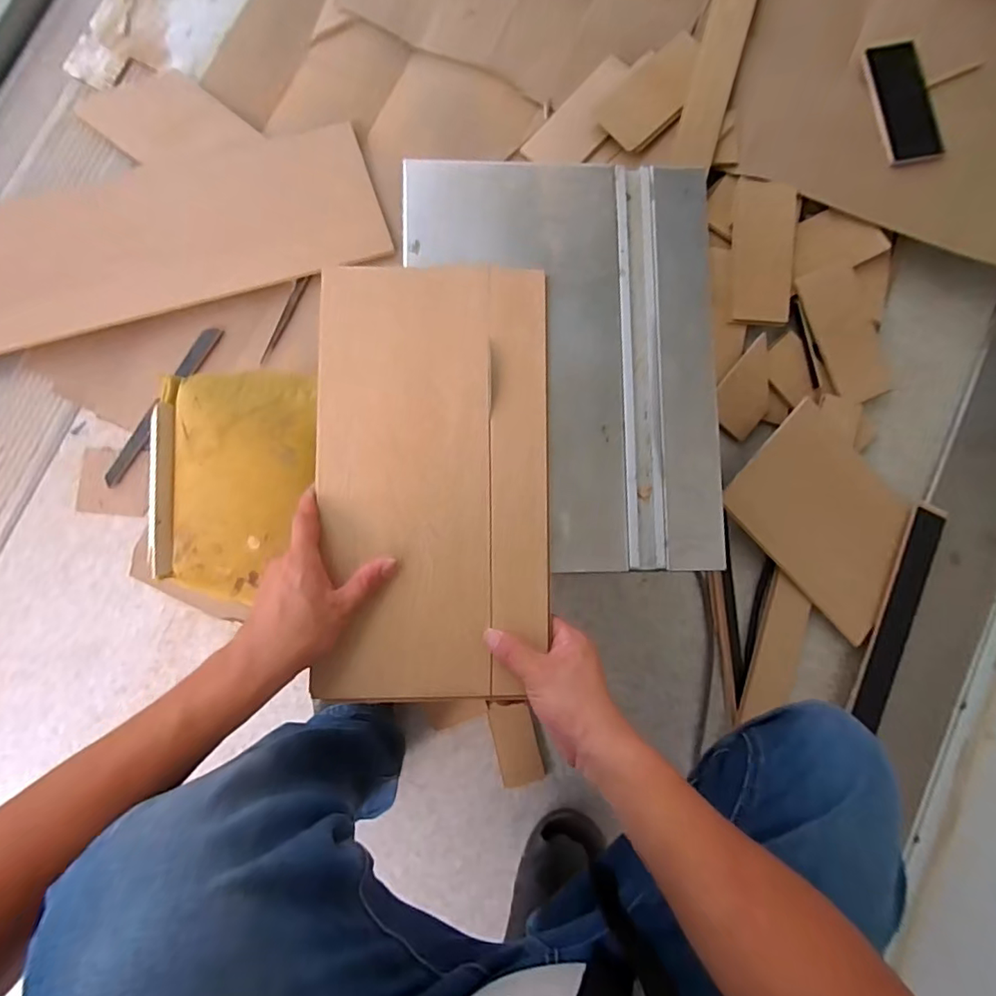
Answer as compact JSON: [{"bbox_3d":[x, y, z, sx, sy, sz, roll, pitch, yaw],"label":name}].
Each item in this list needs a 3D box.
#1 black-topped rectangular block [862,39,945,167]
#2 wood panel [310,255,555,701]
[{"bbox_3d":[0.636,-0.624,0.824,0.090,0.017,0.189,-14,85,2],"label":"black-topped rectangular block"},{"bbox_3d":[-0.056,-0.019,0.472,0.206,0.009,0.386,-1,86,-3],"label":"wood panel"}]

